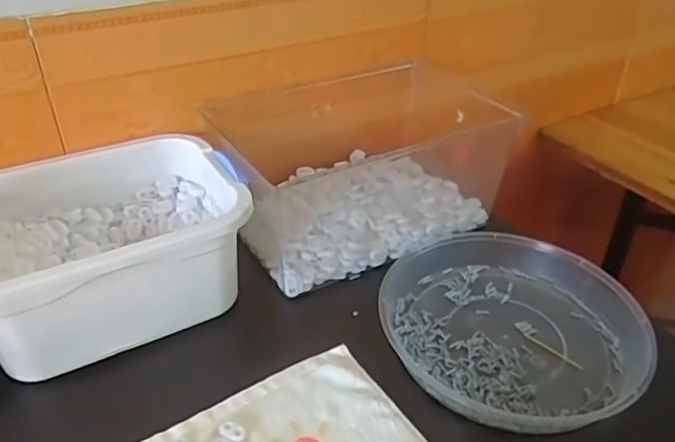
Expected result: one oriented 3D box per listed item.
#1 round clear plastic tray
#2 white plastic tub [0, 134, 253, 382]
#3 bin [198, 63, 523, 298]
[{"bbox_3d":[0.159,0.092,0.533,0.227,0.040,0.214,0,34,0],"label":"round clear plastic tray"},{"bbox_3d":[-0.217,0.023,0.542,0.242,0.116,0.187,-18,38,-26],"label":"white plastic tub"},{"bbox_3d":[0.022,-0.071,0.672,0.272,0.132,0.208,-18,38,-25],"label":"bin"}]

